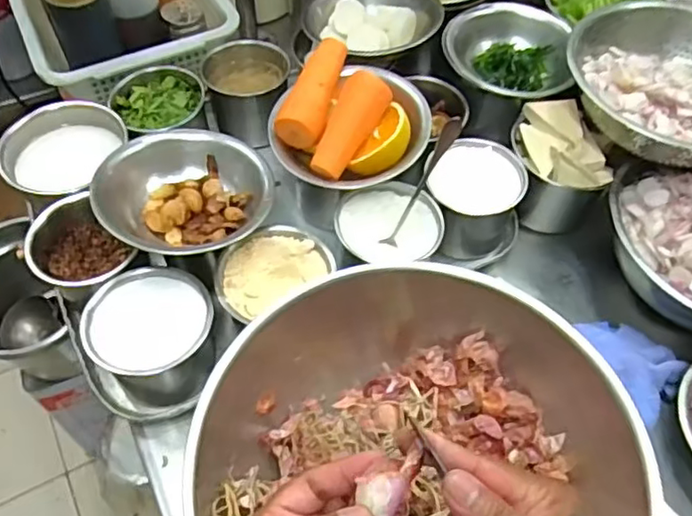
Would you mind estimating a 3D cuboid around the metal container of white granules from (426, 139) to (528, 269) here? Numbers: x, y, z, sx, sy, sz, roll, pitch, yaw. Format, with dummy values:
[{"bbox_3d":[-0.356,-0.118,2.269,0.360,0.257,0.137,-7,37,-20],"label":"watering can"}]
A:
[{"bbox_3d":[0.126,-0.051,0.624,0.098,0.094,0.095,1,55,-2],"label":"metal container of white granules"}]

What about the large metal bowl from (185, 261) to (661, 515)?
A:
[{"bbox_3d":[0.046,0.160,0.482,0.278,0.149,0.288,1,55,-2],"label":"large metal bowl"}]

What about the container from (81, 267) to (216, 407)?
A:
[{"bbox_3d":[-0.162,0.070,0.529,0.103,0.083,0.090,-4,56,-5],"label":"container"}]

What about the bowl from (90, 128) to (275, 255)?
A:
[{"bbox_3d":[-0.142,-0.057,0.542,0.149,0.056,0.112,-30,98,-24],"label":"bowl"}]

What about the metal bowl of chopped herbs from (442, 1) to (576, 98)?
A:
[{"bbox_3d":[0.178,-0.226,0.680,0.137,0.053,0.113,17,56,9],"label":"metal bowl of chopped herbs"}]

